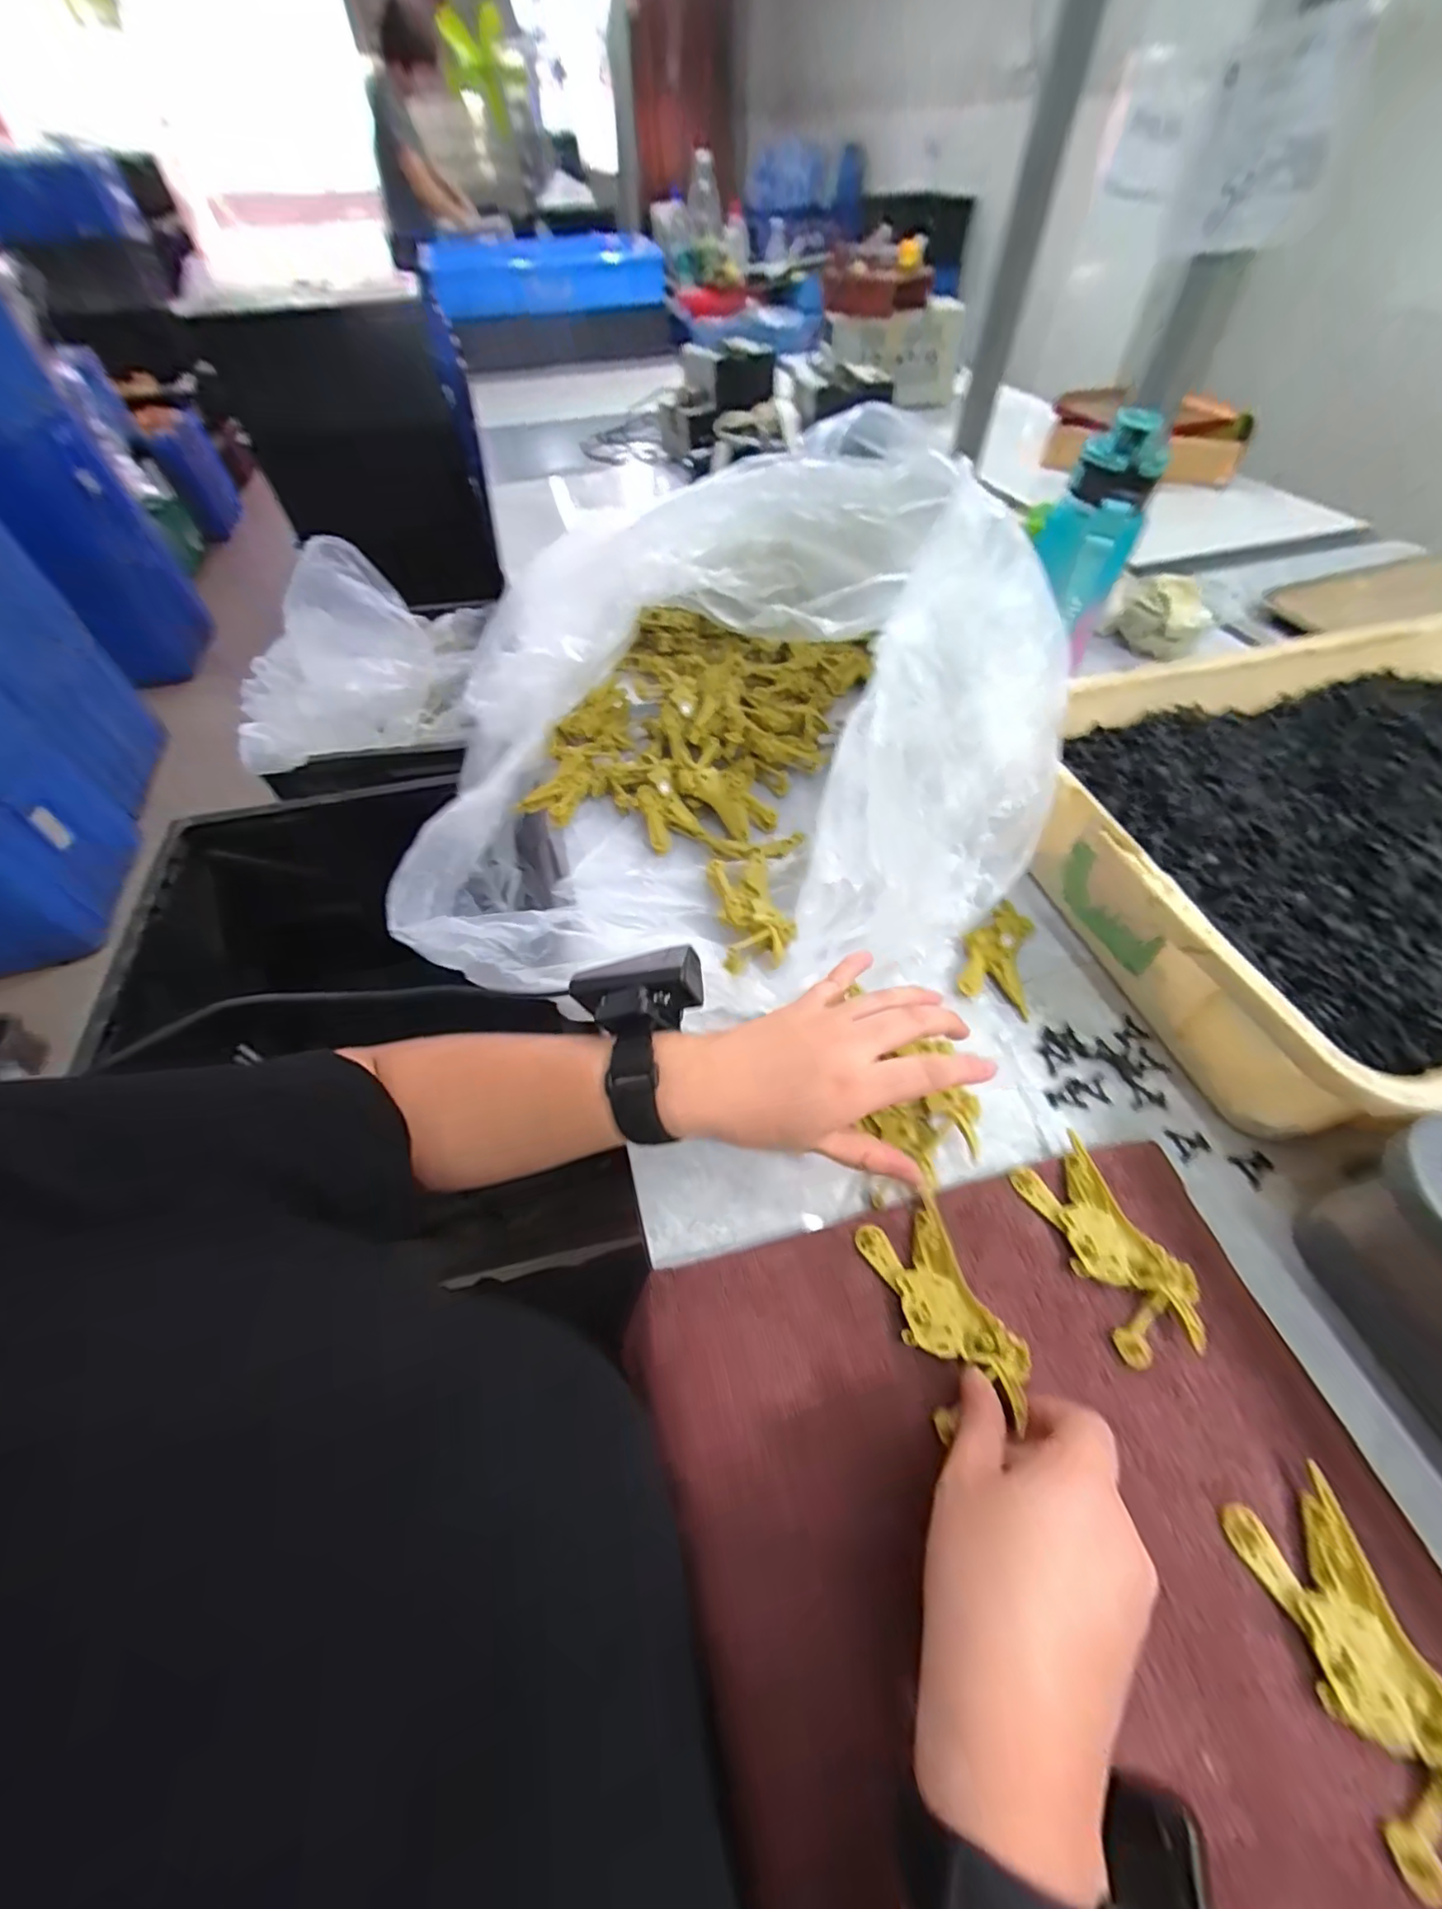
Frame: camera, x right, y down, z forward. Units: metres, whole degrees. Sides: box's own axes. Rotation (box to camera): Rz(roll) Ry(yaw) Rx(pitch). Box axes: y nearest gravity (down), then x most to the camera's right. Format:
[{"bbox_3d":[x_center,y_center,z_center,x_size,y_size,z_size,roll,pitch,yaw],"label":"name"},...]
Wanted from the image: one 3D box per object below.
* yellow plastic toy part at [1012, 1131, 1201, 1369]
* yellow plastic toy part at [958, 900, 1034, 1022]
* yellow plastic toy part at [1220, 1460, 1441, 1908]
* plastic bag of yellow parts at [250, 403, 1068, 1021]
[{"bbox_3d":[0.207,0.155,0.325,0.051,0.012,0.100,-17,55,-11],"label":"yellow plastic toy part"},{"bbox_3d":[0.201,-0.001,0.440,0.046,0.016,0.087,16,55,13],"label":"yellow plastic toy part"},{"bbox_3d":[0.252,0.274,0.235,0.051,0.013,0.102,-10,54,-6],"label":"yellow plastic toy part"},{"bbox_3d":[-0.009,-0.203,0.486,0.437,0.202,0.434,-1,53,1],"label":"plastic bag of yellow parts"}]

